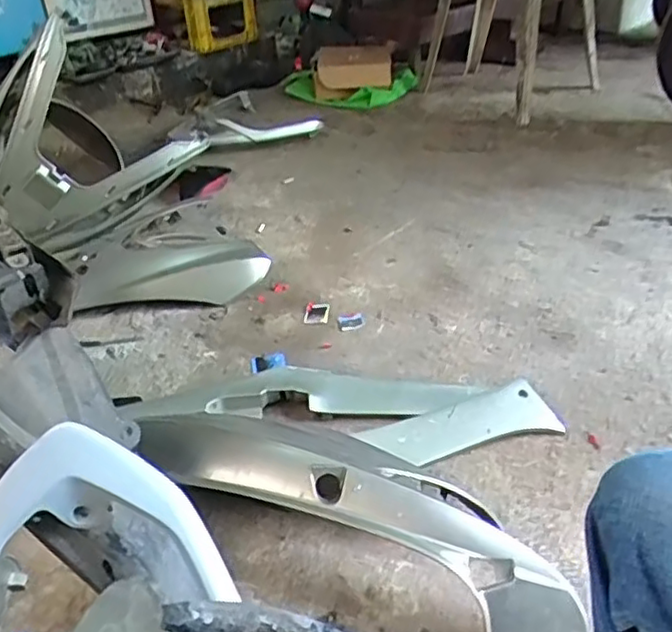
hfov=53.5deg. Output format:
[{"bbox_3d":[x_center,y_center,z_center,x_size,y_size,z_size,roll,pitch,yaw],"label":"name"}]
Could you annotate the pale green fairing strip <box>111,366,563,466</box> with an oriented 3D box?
[{"bbox_3d":[0.019,0.133,1.061,0.652,0.057,0.187,2,34,10],"label":"pale green fairing strip"}]

